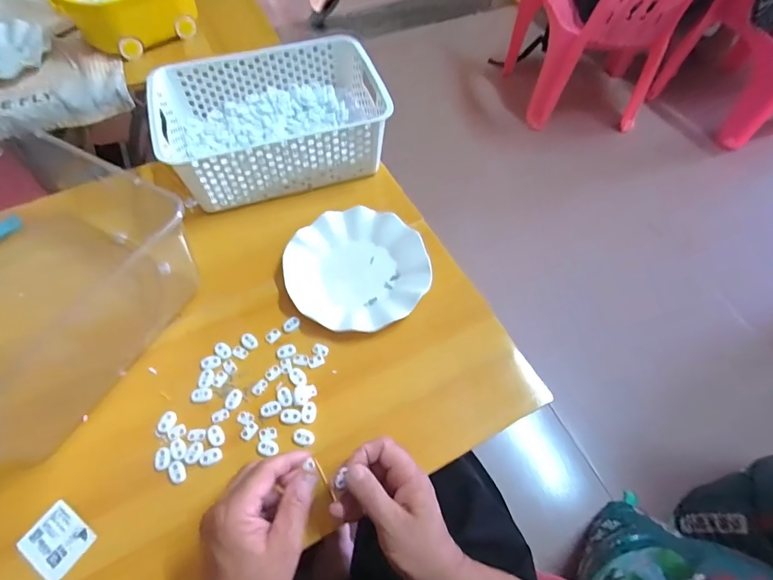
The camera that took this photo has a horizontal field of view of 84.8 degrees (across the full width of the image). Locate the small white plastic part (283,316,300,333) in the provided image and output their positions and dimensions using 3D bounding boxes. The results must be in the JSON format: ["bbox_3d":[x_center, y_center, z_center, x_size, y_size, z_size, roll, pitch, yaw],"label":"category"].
[{"bbox_3d":[-0.118,0.042,0.526,0.022,0.004,0.019,-36,67,-21],"label":"small white plastic part"}]

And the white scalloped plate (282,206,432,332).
[{"bbox_3d":[-0.039,-0.029,0.559,0.178,0.022,0.179,1,59,-1],"label":"white scalloped plate"}]

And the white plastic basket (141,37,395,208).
[{"bbox_3d":[-0.167,-0.250,0.631,0.305,0.103,0.205,-17,61,-11],"label":"white plastic basket"}]

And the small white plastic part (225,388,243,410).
[{"bbox_3d":[-0.173,0.124,0.479,0.017,0.004,0.023,20,61,10],"label":"small white plastic part"}]

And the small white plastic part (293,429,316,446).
[{"bbox_3d":[-0.090,0.160,0.460,0.023,0.005,0.017,8,59,3],"label":"small white plastic part"}]

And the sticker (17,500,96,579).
[{"bbox_3d":[-0.319,0.243,0.410,0.059,0.004,0.048,31,61,16],"label":"sticker"}]

